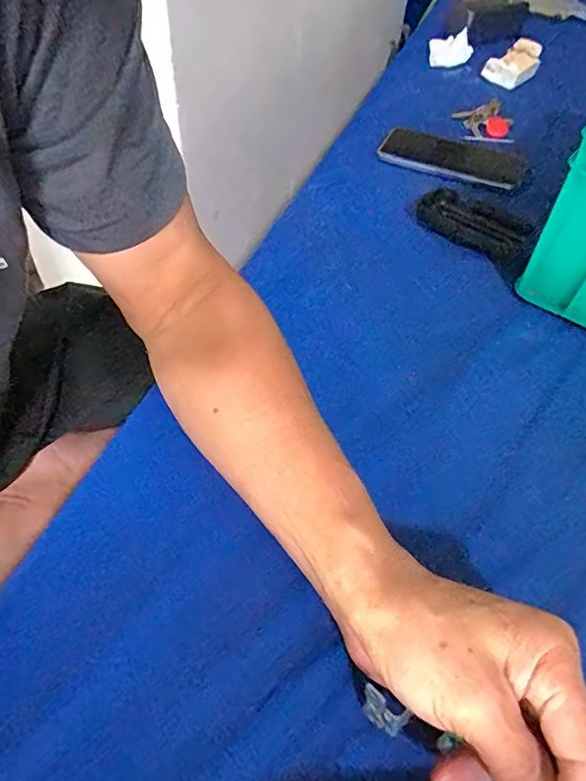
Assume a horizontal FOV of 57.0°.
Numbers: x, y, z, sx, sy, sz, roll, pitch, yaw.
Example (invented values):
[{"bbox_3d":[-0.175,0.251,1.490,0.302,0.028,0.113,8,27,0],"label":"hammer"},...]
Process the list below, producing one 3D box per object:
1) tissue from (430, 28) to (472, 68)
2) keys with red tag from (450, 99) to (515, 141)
[{"bbox_3d":[0.243,-0.526,0.835,0.064,0.048,0.016,2,11,29],"label":"tissue"},{"bbox_3d":[0.249,-0.357,0.711,0.010,0.051,0.088,17,45,-45],"label":"keys with red tag"}]

